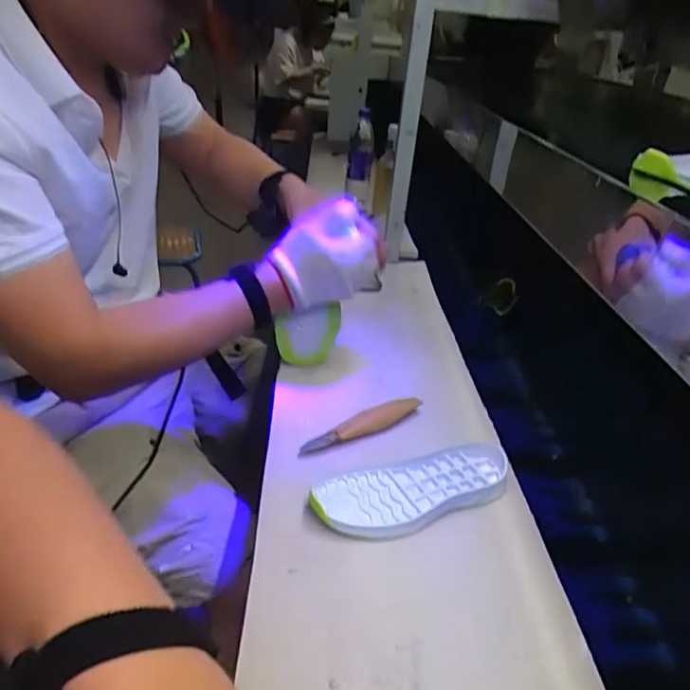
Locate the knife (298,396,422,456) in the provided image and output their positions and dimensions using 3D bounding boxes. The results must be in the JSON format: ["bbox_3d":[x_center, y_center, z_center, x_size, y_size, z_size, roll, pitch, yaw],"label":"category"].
[{"bbox_3d":[0.023,0.090,0.633,0.161,0.021,0.028,-17,35,-34],"label":"knife"}]

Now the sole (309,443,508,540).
[{"bbox_3d":[0.072,0.142,0.552,0.210,0.019,0.082,-6,30,-19],"label":"sole"}]

